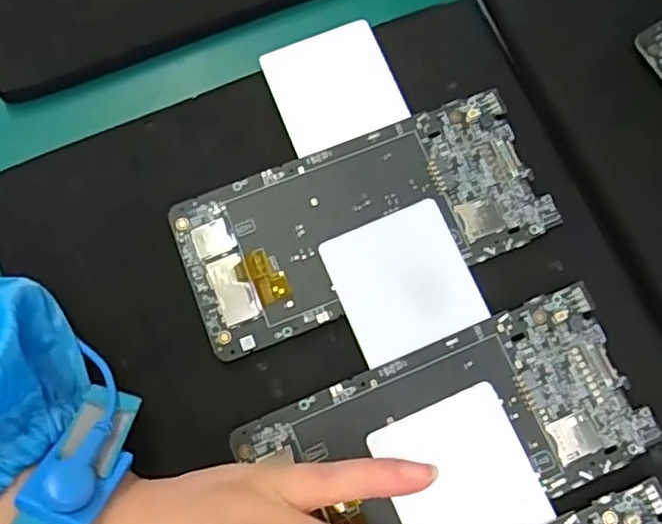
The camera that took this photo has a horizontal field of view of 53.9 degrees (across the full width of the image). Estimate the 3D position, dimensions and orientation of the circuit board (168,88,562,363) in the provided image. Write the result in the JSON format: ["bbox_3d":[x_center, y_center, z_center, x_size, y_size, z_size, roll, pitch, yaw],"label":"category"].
[{"bbox_3d":[0.012,-0.018,0.281,0.153,0.008,0.071,-21,76,-5],"label":"circuit board"}]

